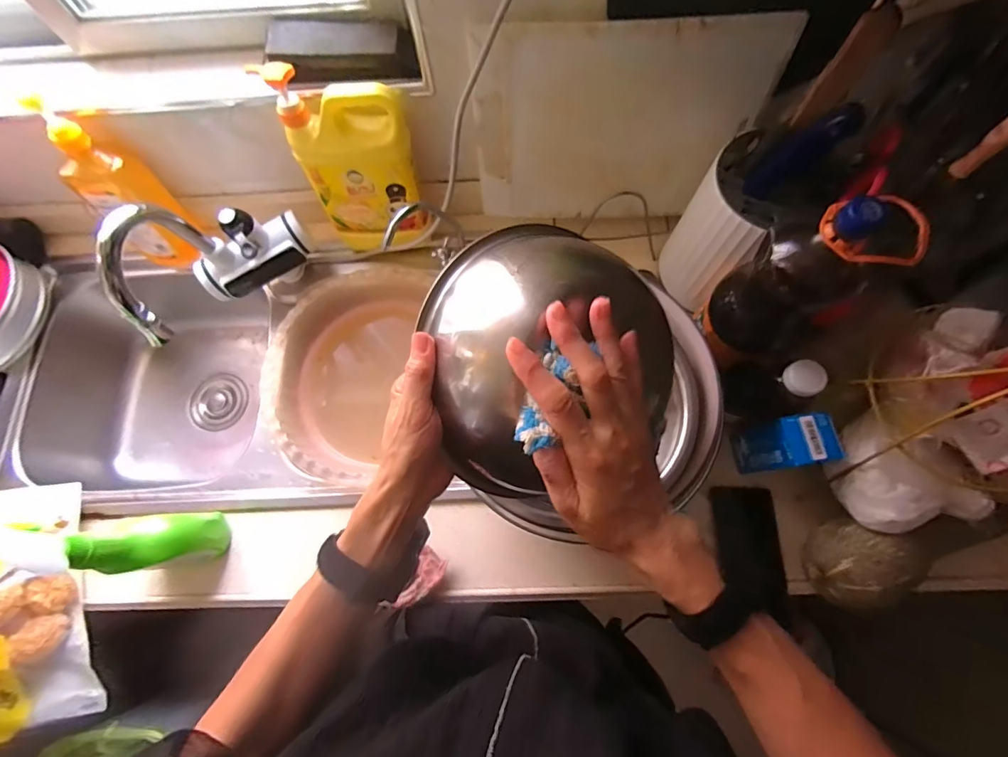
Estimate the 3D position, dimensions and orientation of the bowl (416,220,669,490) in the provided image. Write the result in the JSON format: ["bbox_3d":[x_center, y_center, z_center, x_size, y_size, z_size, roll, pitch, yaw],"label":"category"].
[{"bbox_3d":[0.022,-0.015,0.319,0.177,0.092,0.177,-1,73,2],"label":"bowl"}]

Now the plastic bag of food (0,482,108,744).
[{"bbox_3d":[-0.633,0.290,0.559,0.183,0.087,0.290,-16,73,-3],"label":"plastic bag of food"}]

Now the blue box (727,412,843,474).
[{"bbox_3d":[0.338,0.081,0.551,0.057,0.133,0.057,-10,73,-1],"label":"blue box"}]

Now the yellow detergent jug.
[{"bbox_3d":[-0.190,-0.276,0.607,0.144,0.246,0.088,-8,73,0],"label":"yellow detergent jug"}]

